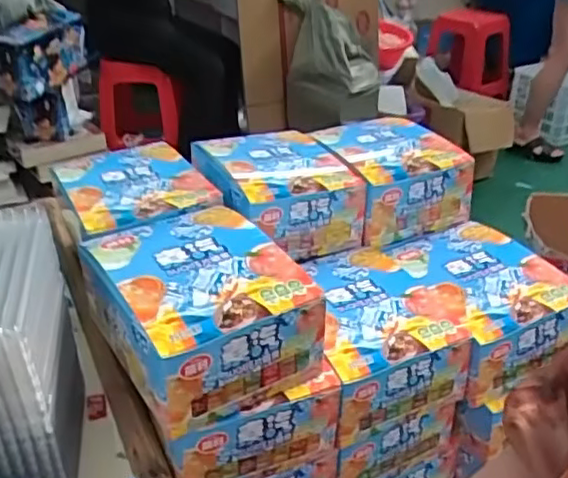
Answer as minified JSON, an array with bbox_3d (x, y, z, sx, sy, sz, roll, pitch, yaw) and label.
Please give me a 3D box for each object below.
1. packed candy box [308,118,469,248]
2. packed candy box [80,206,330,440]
[{"bbox_3d":[0.139,-0.085,0.855,0.153,0.097,0.171,-12,32,-21],"label":"packed candy box"},{"bbox_3d":[-0.081,0.057,0.594,0.149,0.095,0.194,-17,34,-28],"label":"packed candy box"}]

